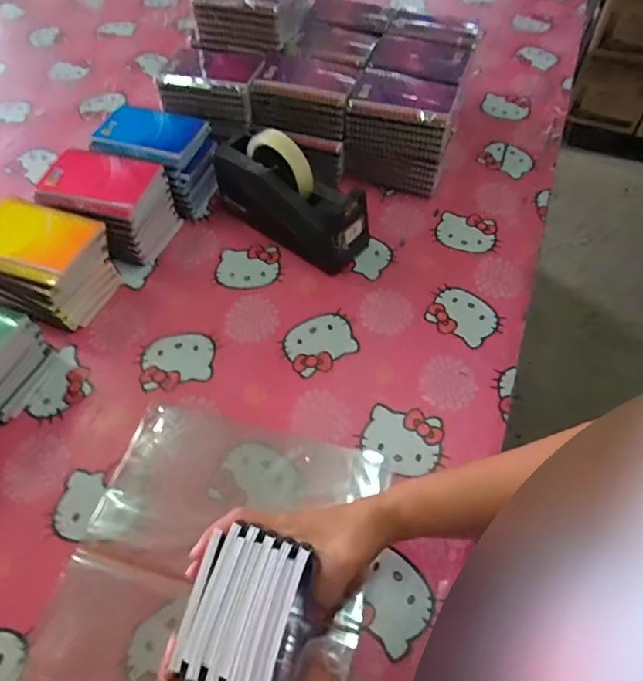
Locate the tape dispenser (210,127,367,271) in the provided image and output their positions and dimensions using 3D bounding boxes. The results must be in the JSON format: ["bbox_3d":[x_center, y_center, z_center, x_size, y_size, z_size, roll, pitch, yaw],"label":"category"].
[{"bbox_3d":[-0.038,-0.185,0.634,0.202,0.125,0.069,33,61,21],"label":"tape dispenser"}]

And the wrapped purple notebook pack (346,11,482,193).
[{"bbox_3d":[0.135,-0.357,0.754,0.130,0.125,0.275,15,56,10],"label":"wrapped purple notebook pack"}]

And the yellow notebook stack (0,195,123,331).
[{"bbox_3d":[-0.316,-0.088,0.584,0.129,0.093,0.106,23,58,16],"label":"yellow notebook stack"}]

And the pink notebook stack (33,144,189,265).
[{"bbox_3d":[-0.270,-0.168,0.642,0.139,0.090,0.105,16,56,11],"label":"pink notebook stack"}]

